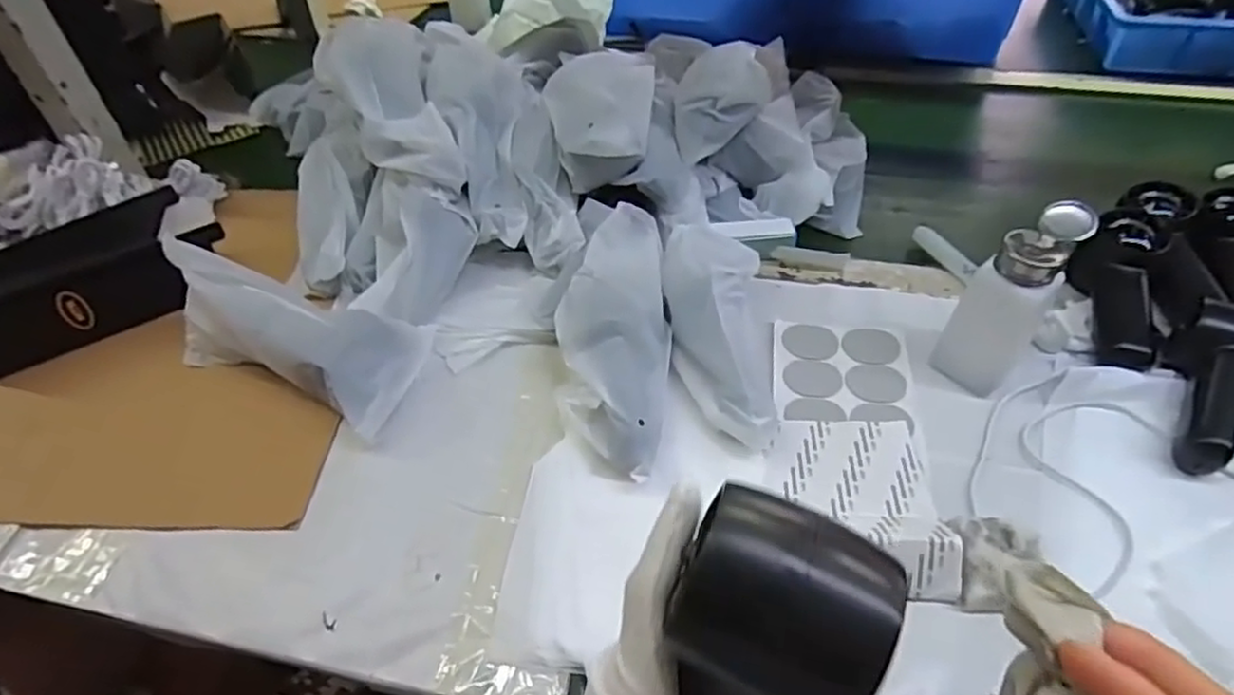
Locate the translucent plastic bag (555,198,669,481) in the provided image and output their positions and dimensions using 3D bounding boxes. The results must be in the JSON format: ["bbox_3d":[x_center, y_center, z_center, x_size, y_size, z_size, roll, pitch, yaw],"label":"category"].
[{"bbox_3d":[-0.003,-0.004,0.525,0.083,0.049,0.210,-1,63,4],"label":"translucent plastic bag"}]

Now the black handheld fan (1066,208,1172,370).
[{"bbox_3d":[0.413,-0.044,0.559,0.055,0.049,0.152,11,63,14],"label":"black handheld fan"}]

